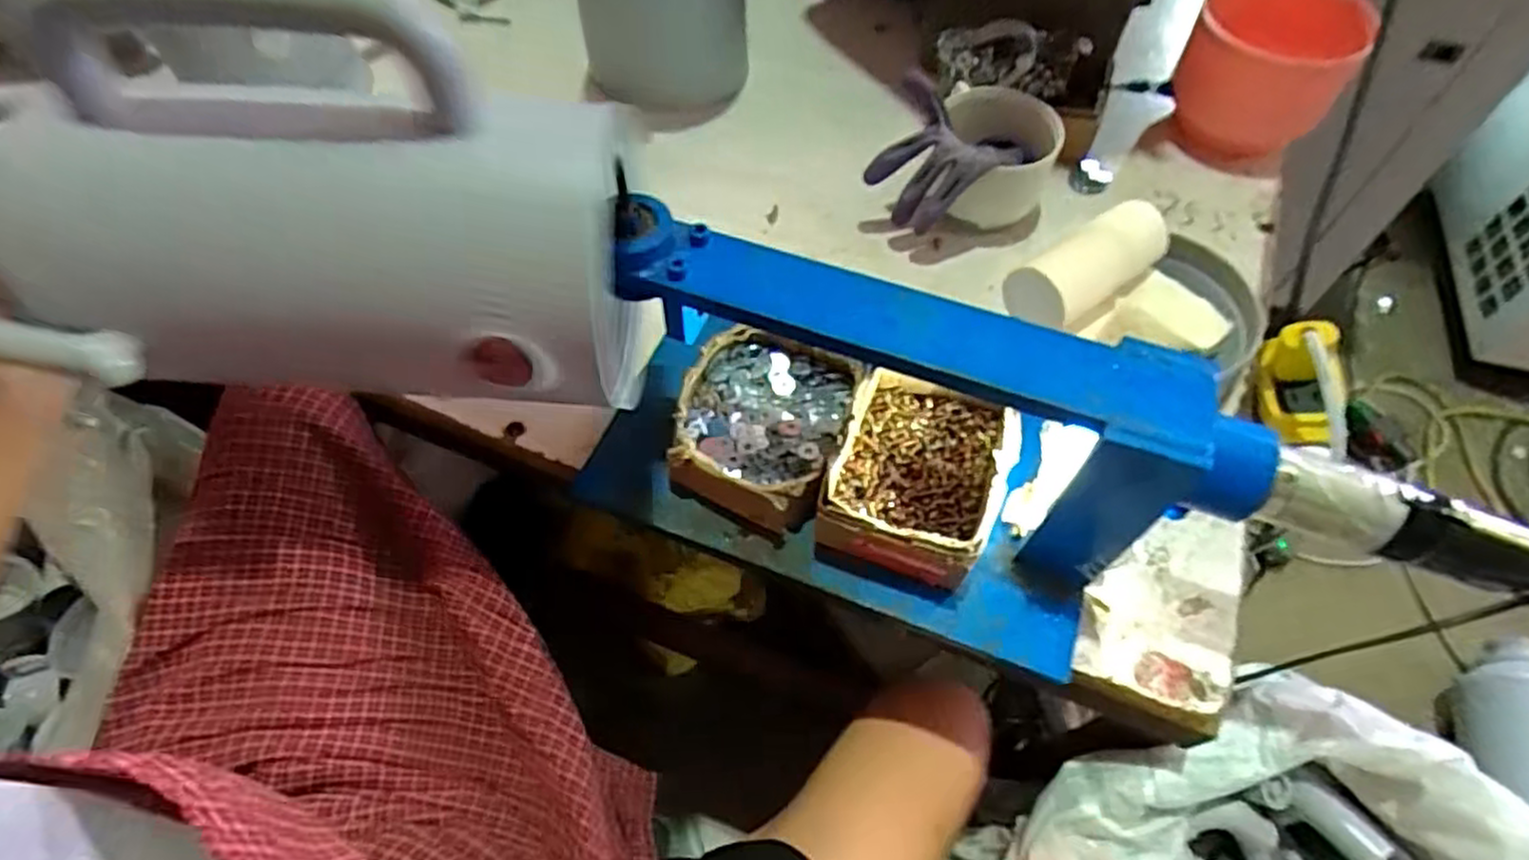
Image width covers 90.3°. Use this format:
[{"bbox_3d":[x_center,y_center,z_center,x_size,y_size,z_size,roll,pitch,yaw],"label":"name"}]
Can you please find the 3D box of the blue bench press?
[{"bbox_3d":[0.066,0.011,0.466,0.389,0.193,0.136,19,61,12],"label":"blue bench press"}]

